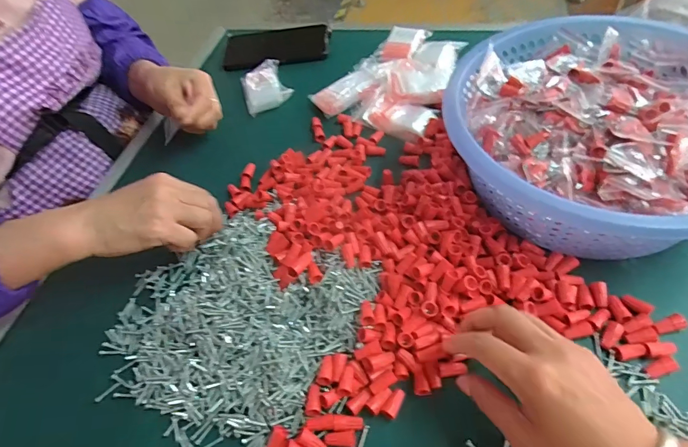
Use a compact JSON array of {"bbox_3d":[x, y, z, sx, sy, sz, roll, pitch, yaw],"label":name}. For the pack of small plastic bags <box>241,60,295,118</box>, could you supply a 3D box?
[{"bbox_3d":[-0.116,-0.201,0.589,0.065,0.028,0.087,-23,54,-8],"label":"pack of small plastic bags"}]

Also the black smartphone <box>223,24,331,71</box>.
[{"bbox_3d":[-0.109,-0.281,0.649,0.170,0.013,0.097,-3,56,12],"label":"black smartphone"}]

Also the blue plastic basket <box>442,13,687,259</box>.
[{"bbox_3d":[0.240,-0.088,0.394,0.267,0.096,0.256,14,59,17],"label":"blue plastic basket"}]

